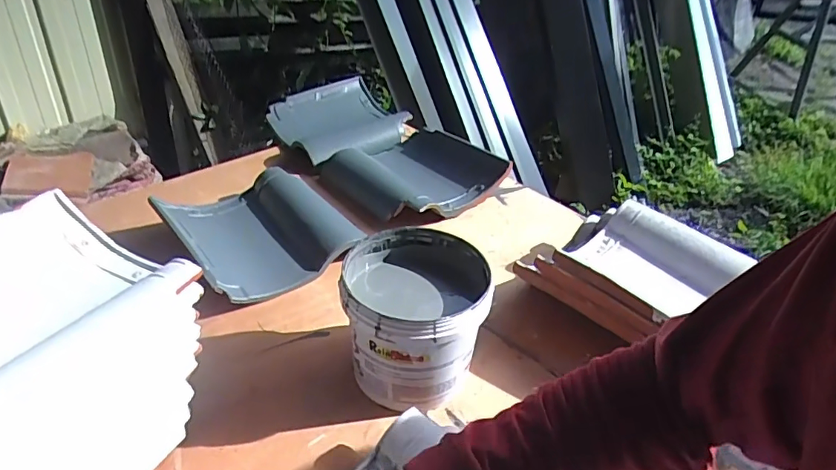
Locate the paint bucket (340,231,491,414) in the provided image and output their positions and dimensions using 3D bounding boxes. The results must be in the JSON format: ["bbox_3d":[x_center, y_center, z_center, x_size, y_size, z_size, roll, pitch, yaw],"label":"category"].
[{"bbox_3d":[-0.006,0.119,0.706,0.170,0.178,0.187,2,28,-1],"label":"paint bucket"}]

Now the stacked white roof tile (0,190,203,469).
[{"bbox_3d":[-0.444,0.167,0.589,0.301,0.248,0.313,17,31,25],"label":"stacked white roof tile"}]

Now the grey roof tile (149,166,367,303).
[{"bbox_3d":[-0.299,-0.011,0.983,0.334,0.095,0.347,-13,31,-26],"label":"grey roof tile"}]

